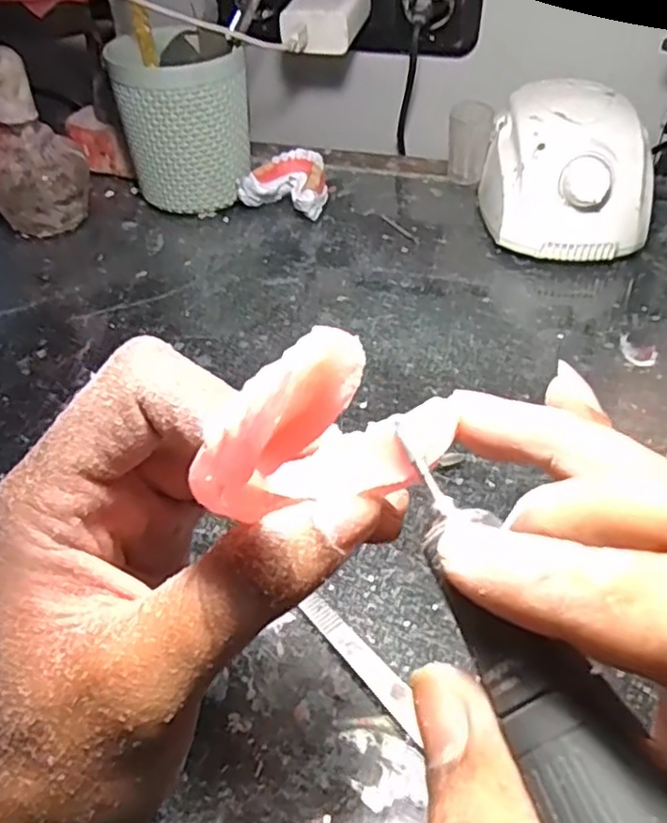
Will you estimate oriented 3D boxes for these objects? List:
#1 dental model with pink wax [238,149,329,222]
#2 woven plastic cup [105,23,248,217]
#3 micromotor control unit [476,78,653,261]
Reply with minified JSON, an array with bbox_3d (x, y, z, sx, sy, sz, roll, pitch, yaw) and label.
[{"bbox_3d":[-0.032,-0.172,0.522,0.062,0.035,0.050,16,47,18],"label":"dental model with pink wax"},{"bbox_3d":[-0.109,-0.214,0.506,0.086,0.120,0.090,-1,44,1],"label":"woven plastic cup"},{"bbox_3d":[0.160,-0.168,0.481,0.101,0.080,0.129,2,44,3],"label":"micromotor control unit"}]

